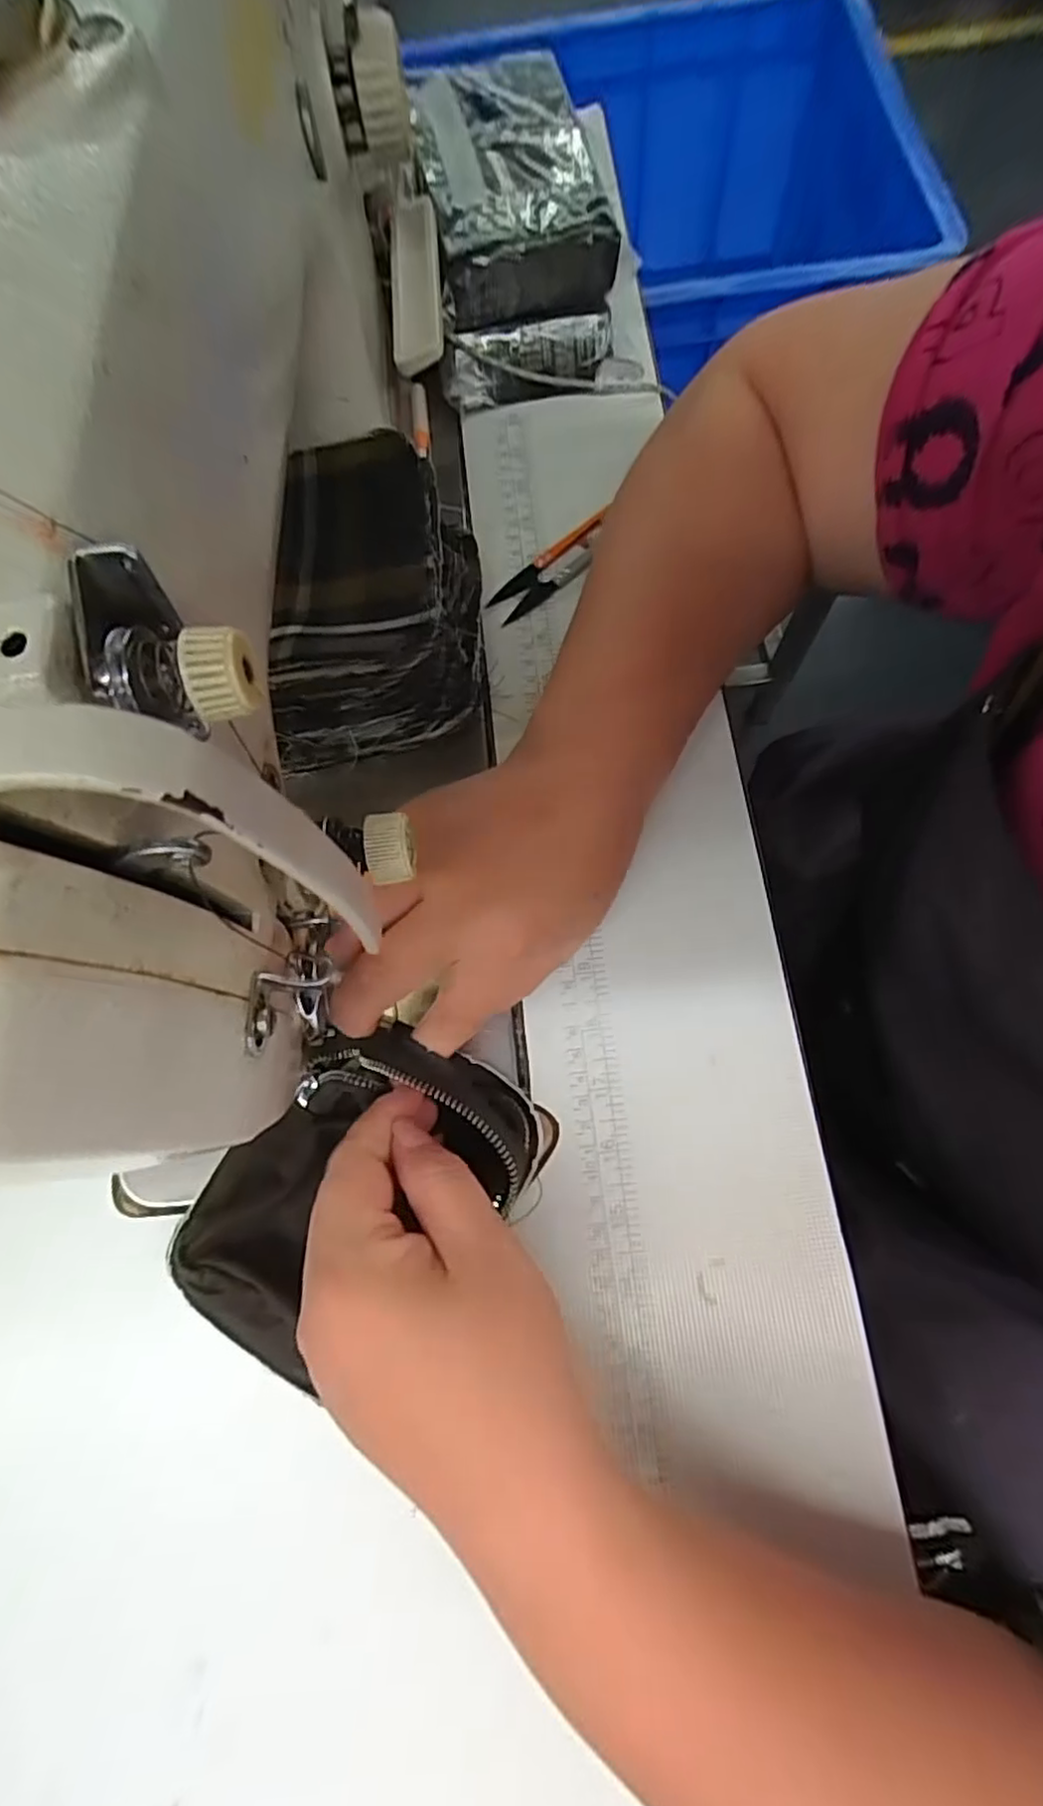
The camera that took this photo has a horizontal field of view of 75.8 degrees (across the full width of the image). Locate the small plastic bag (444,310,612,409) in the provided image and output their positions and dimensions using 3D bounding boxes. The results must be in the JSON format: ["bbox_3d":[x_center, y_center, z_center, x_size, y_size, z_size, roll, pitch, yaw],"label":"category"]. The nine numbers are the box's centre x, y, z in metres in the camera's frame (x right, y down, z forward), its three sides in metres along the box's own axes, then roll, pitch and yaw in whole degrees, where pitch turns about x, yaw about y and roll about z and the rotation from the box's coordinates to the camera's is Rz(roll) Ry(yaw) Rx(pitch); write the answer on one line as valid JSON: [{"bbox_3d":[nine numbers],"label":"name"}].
[{"bbox_3d":[0.004,-0.301,0.375,0.096,0.033,0.027,-15,74,-2],"label":"small plastic bag"}]

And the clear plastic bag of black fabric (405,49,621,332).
[{"bbox_3d":[-0.004,-0.376,0.353,0.092,0.050,0.131,-8,74,0],"label":"clear plastic bag of black fabric"}]

